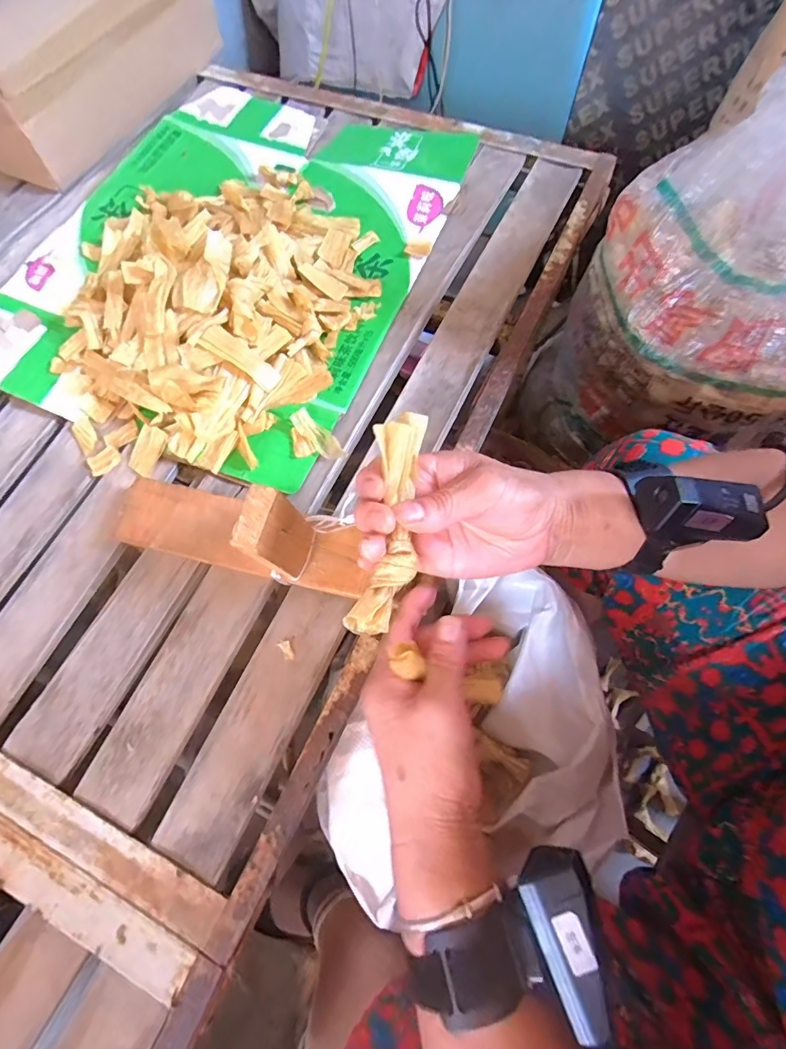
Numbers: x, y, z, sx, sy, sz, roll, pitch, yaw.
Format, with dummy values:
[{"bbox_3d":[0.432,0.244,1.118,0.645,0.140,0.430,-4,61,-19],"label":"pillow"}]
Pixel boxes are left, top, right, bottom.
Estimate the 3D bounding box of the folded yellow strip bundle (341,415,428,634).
[{"bbox_3d":[-0.001,-0.002,0.260,0.031,0.029,0.121,7,93,3],"label":"folded yellow strip bundle"}]

